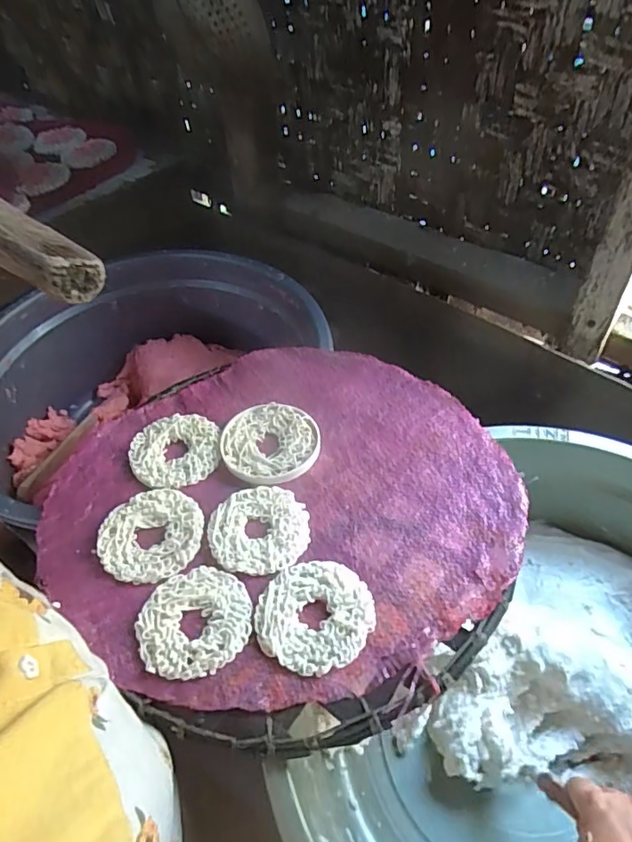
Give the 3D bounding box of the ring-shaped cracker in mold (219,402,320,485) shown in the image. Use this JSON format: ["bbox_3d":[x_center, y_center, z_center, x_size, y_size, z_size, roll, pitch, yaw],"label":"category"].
[{"bbox_3d":[-0.042,0.019,0.485,0.087,0.010,0.084,-2,49,2],"label":"ring-shaped cracker in mold"}]

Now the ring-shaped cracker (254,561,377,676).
[{"bbox_3d":[-0.001,0.136,0.378,0.079,0.007,0.078,-2,49,2],"label":"ring-shaped cracker"}]

